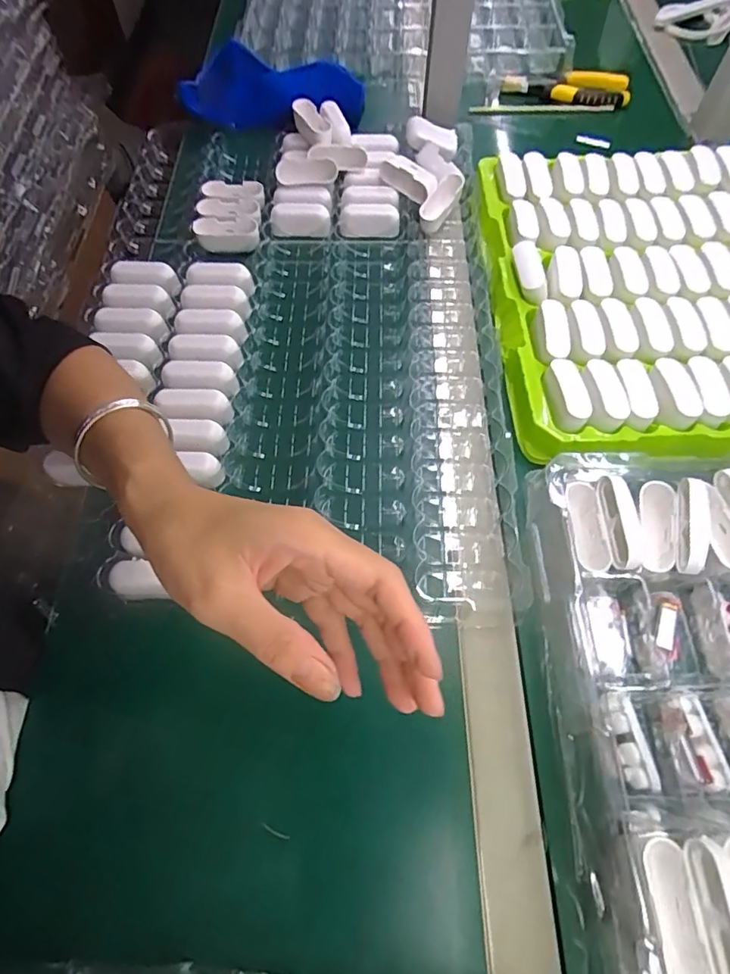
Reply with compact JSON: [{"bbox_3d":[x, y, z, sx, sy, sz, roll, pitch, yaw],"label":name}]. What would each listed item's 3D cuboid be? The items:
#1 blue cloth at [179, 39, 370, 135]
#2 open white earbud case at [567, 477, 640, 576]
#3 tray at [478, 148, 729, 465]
[{"bbox_3d":[-0.105,-0.505,0.655,0.225,0.050,0.161,16,64,8],"label":"blue cloth"},{"bbox_3d":[0.165,0.028,0.360,0.032,0.040,0.063,-3,64,2],"label":"open white earbud case"},{"bbox_3d":[0.412,-0.206,0.511,0.558,0.047,0.377,-2,64,2],"label":"tray"}]

